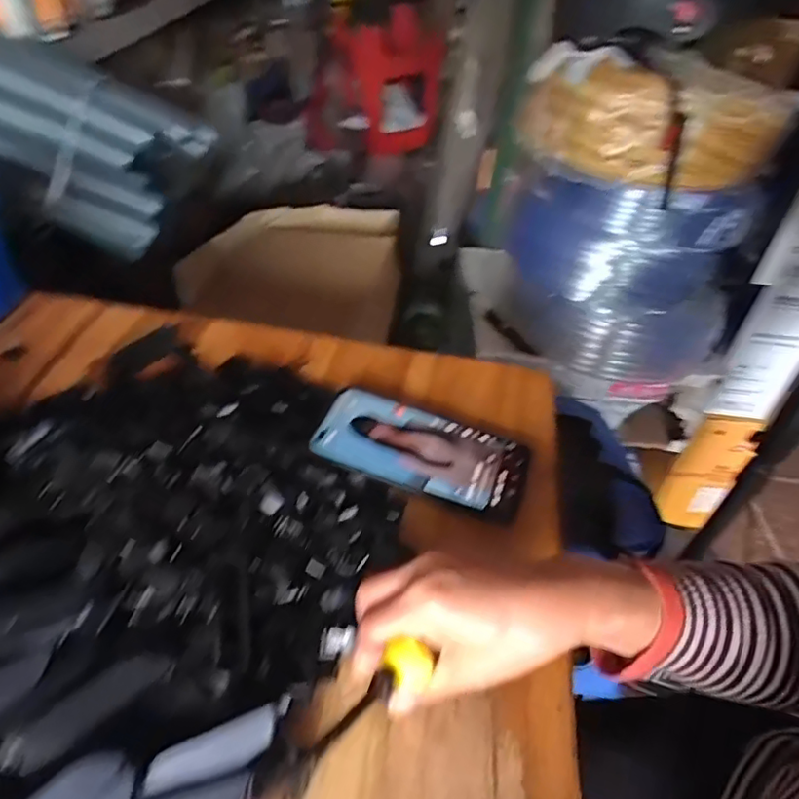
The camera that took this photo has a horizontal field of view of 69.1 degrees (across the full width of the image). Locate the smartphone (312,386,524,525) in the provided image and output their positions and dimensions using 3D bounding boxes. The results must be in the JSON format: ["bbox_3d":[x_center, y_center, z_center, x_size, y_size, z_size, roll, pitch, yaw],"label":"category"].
[{"bbox_3d":[0.017,0.038,0.446,0.159,0.011,0.079,16,43,12],"label":"smartphone"}]

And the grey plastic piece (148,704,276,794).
[{"bbox_3d":[-0.086,0.165,0.271,0.059,0.004,0.019,-17,79,-20],"label":"grey plastic piece"}]

